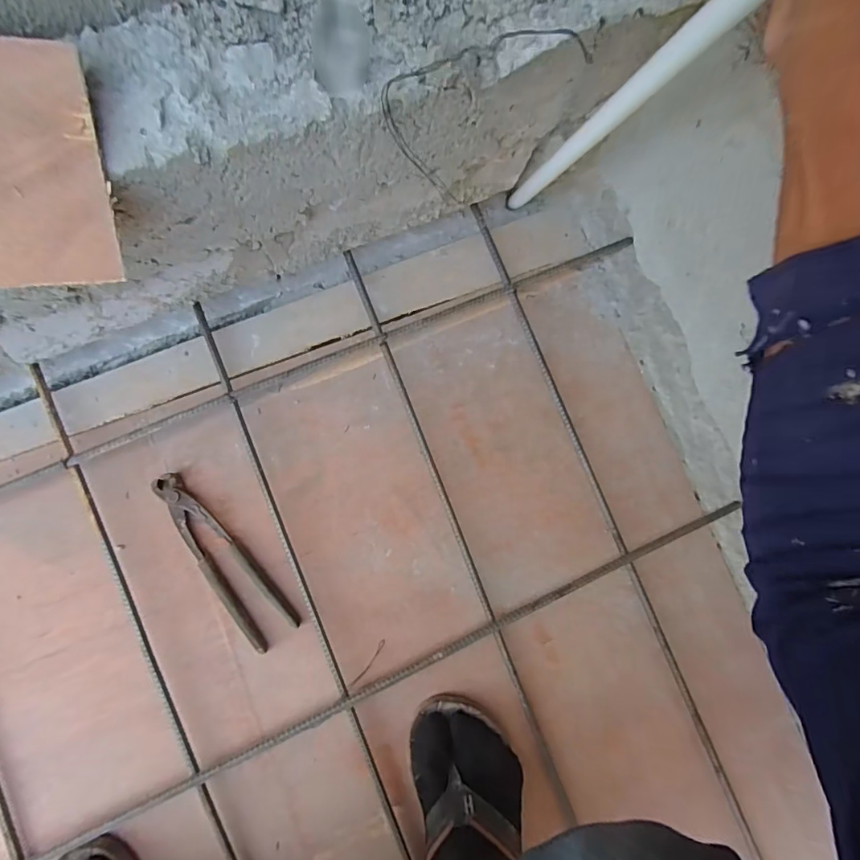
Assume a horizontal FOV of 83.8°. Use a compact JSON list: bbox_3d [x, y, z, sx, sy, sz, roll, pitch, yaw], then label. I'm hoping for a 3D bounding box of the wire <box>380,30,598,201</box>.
[{"bbox_3d":[0.036,-0.264,0.431,0.178,0.191,0.019,-24,86,-10],"label":"wire"}]

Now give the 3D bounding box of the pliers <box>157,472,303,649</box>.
[{"bbox_3d":[-0.234,0.144,0.525,0.053,0.015,0.217,-39,89,-9],"label":"pliers"}]

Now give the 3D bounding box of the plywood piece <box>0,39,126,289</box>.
[{"bbox_3d":[-0.239,-0.152,0.280,0.082,0.006,0.126,-9,110,-18],"label":"plywood piece"}]

